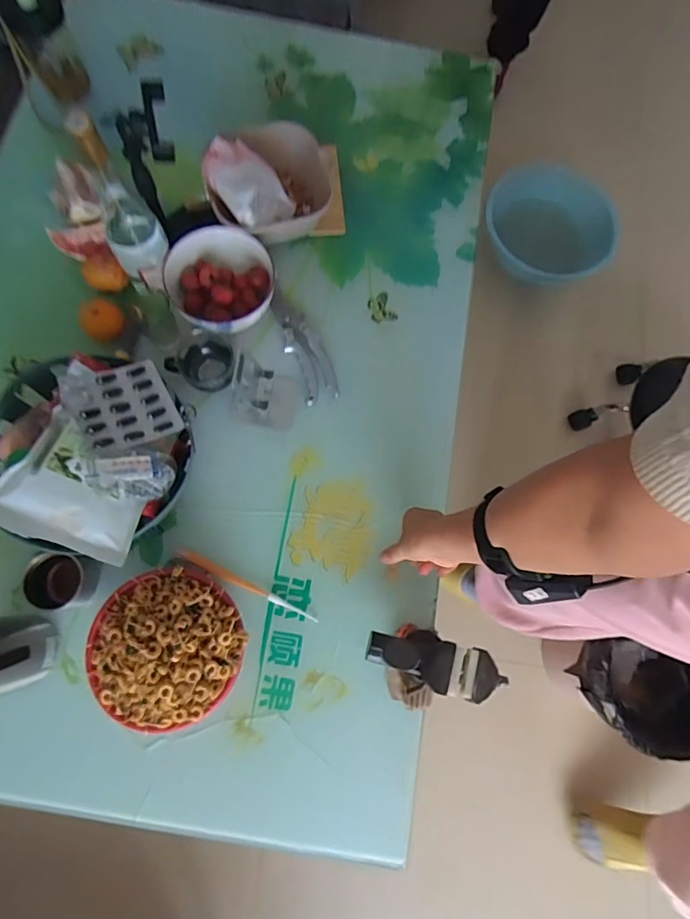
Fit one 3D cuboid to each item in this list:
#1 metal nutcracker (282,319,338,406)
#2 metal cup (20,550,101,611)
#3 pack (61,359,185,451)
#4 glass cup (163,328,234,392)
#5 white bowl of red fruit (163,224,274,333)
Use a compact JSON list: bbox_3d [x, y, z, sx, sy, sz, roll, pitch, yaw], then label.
[{"bbox_3d":[-0.054,-0.149,0.728,0.054,0.023,0.137,-20,78,-9],"label":"metal nutcracker"},{"bbox_3d":[-0.354,0.152,0.606,0.061,0.057,0.065,1,76,-4],"label":"metal cup"},{"bbox_3d":[-0.275,-0.074,0.596,0.107,0.012,0.120,-25,82,-36],"label":"pack"},{"bbox_3d":[-0.205,-0.137,0.697,0.094,0.065,0.080,12,75,-1],"label":"glass cup"},{"bbox_3d":[-0.177,-0.252,0.702,0.149,0.071,0.148,1,76,-4],"label":"white bowl of red fruit"}]

